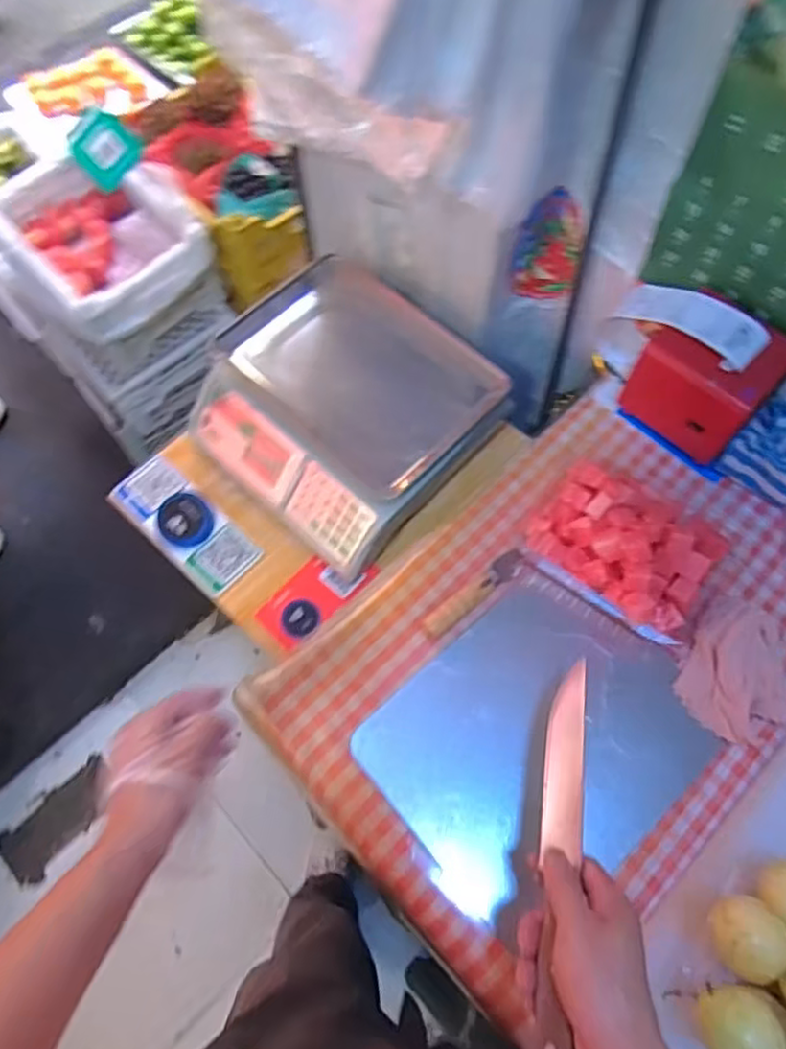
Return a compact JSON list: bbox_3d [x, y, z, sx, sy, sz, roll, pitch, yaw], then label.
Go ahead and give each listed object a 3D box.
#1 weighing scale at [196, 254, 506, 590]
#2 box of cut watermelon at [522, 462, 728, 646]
[{"bbox_3d":[-0.069,-0.158,0.884,0.325,0.137,0.304,41,73,18],"label":"weighing scale"},{"bbox_3d":[0.230,0.022,0.654,0.178,0.080,0.139,34,70,15],"label":"box of cut watermelon"}]

